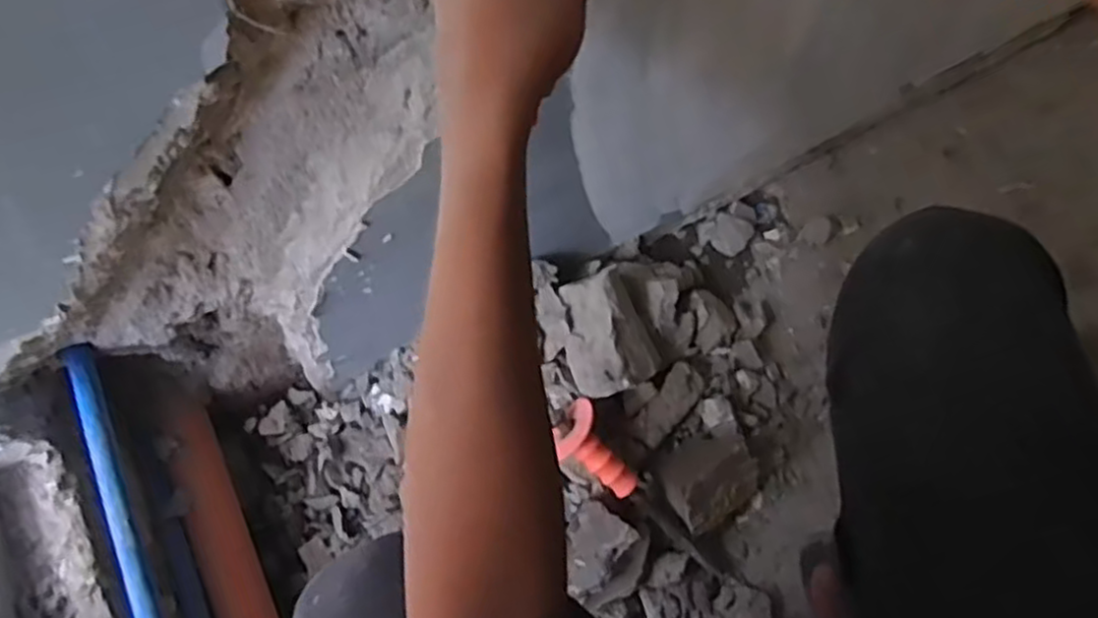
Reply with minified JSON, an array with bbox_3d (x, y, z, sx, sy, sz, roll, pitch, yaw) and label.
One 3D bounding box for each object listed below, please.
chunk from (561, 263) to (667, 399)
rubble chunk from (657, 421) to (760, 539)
[{"bbox_3d":[0.064,0.029,0.783,0.099,0.062,0.124,-20,70,-6],"label":"chunk"},{"bbox_3d":[0.177,0.179,0.787,0.109,0.063,0.094,-33,71,-10],"label":"rubble chunk"}]

